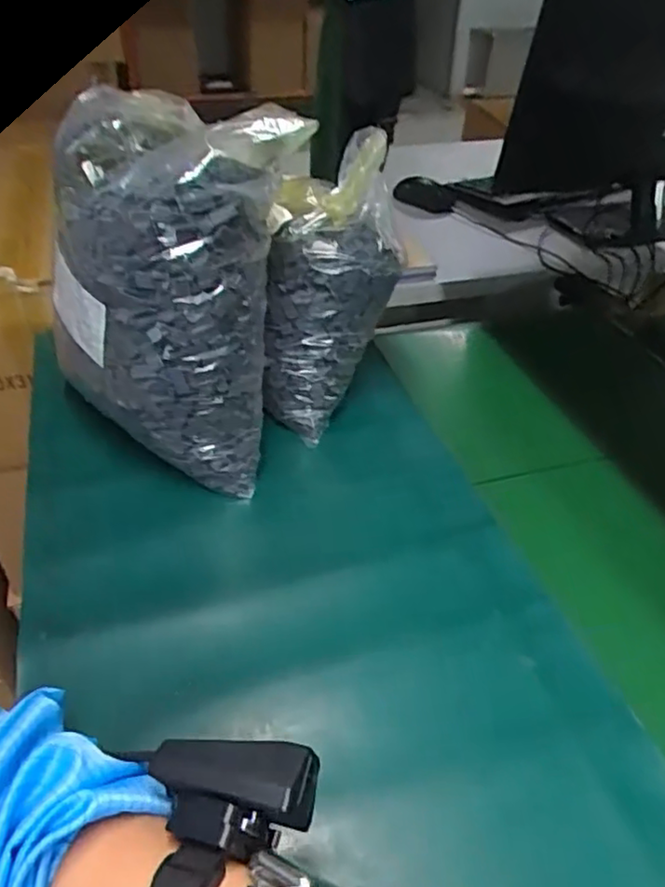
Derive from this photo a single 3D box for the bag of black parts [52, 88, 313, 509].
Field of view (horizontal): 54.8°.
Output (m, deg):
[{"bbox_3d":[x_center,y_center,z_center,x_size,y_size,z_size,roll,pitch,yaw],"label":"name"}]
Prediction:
[{"bbox_3d":[-0.133,-0.115,0.513,0.142,0.272,0.198,-30,50,-31],"label":"bag of black parts"}]

